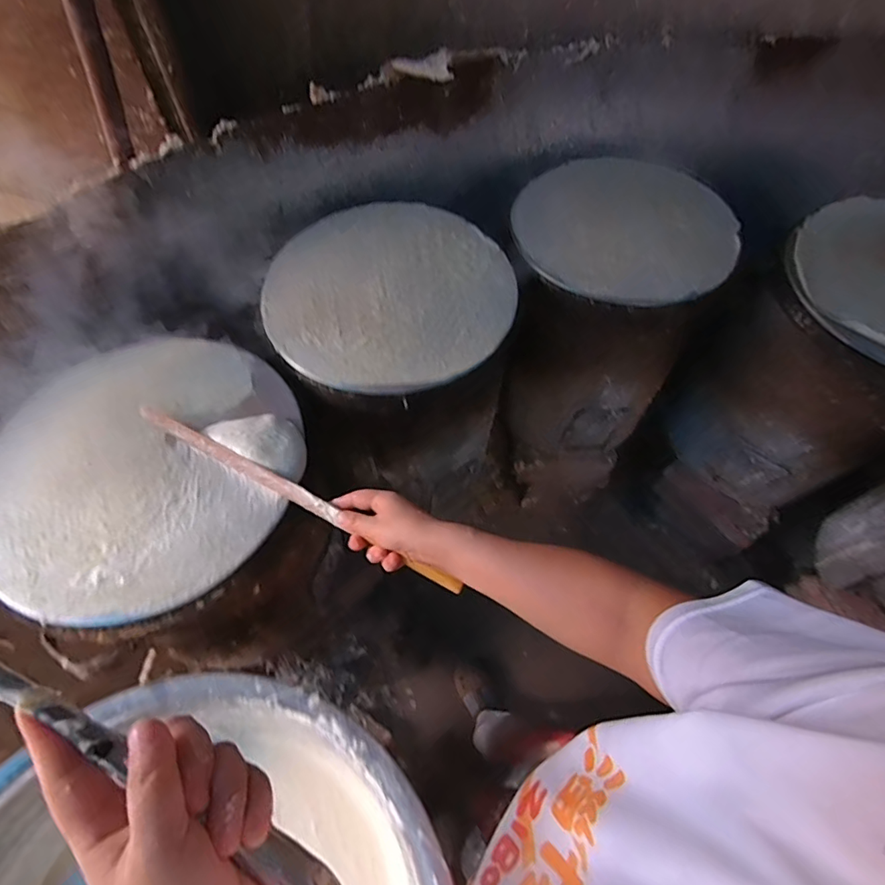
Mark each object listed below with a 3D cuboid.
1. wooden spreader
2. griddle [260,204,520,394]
[{"bbox_3d":[-0.171,0.058,0.557,0.431,0.024,0.015,27,63,10],"label":"wooden spreader"},{"bbox_3d":[-0.081,-0.238,0.738,0.359,0.039,0.385,1,61,-2],"label":"griddle"}]

